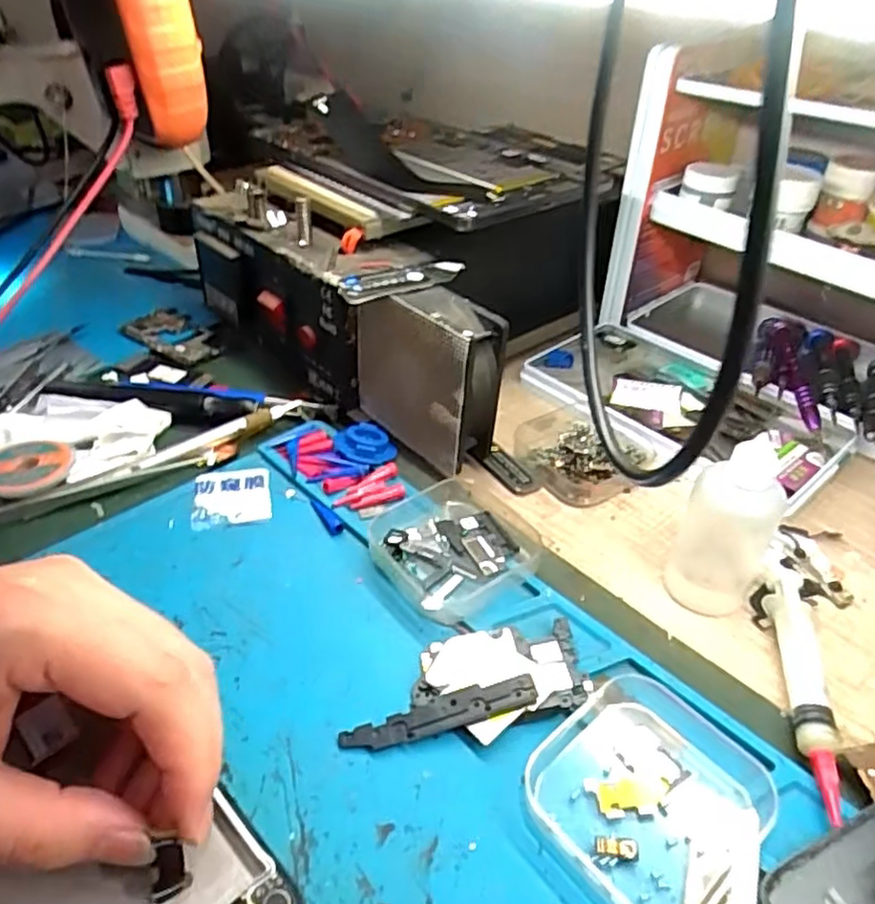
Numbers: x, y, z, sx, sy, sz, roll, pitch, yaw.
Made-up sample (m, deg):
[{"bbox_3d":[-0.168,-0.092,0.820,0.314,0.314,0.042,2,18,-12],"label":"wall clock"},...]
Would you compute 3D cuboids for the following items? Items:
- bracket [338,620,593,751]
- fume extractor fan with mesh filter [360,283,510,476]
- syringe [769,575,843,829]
[{"bbox_3d":[0.011,0.086,0.252,0.088,0.011,0.041,-4,38,-8],"label":"bracket"},{"bbox_3d":[-0.007,-0.041,0.348,0.078,0.082,0.028,31,46,32],"label":"fume extractor fan with mesh filter"},{"bbox_3d":[0.140,0.085,0.258,0.016,0.015,0.107,10,39,10],"label":"syringe"}]

